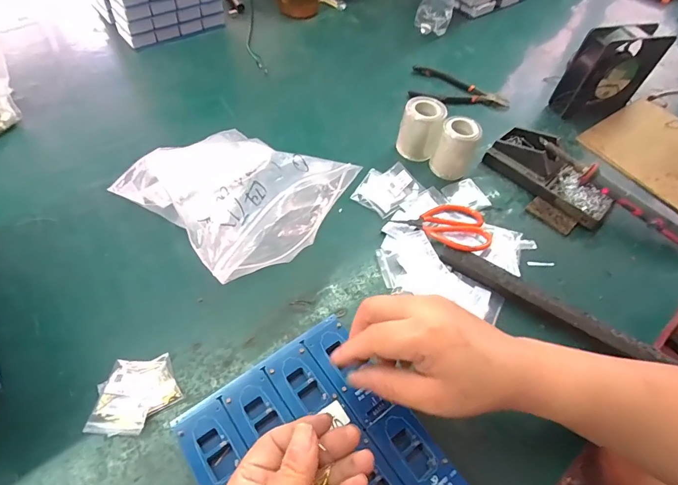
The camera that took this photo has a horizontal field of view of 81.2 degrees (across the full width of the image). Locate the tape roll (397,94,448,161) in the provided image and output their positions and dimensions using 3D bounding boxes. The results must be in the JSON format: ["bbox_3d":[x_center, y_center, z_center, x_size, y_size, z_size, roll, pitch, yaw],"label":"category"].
[{"bbox_3d":[0.109,-0.149,0.527,0.055,0.071,0.047,23,56,10],"label":"tape roll"}]

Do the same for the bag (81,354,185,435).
[{"bbox_3d":[-0.169,0.126,0.330,0.066,0.010,0.061,-4,56,-8],"label":"bag"}]

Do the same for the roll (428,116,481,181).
[{"bbox_3d":[0.147,-0.122,0.504,0.045,0.067,0.045,3,55,-4],"label":"roll"}]

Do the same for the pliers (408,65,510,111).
[{"bbox_3d":[0.190,-0.238,0.631,0.156,0.021,0.084,15,55,5],"label":"pliers"}]

